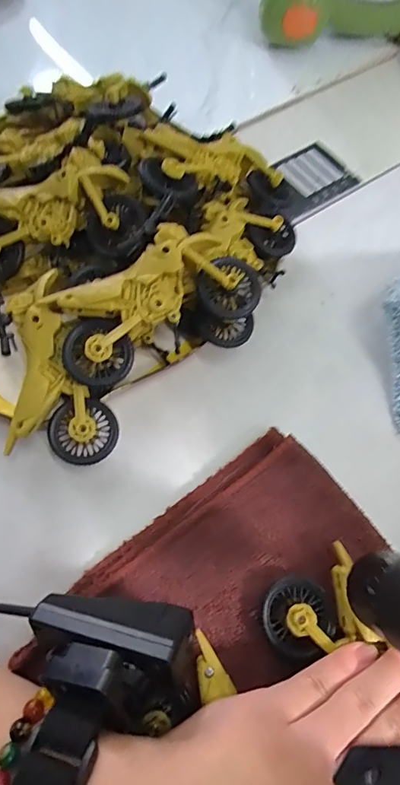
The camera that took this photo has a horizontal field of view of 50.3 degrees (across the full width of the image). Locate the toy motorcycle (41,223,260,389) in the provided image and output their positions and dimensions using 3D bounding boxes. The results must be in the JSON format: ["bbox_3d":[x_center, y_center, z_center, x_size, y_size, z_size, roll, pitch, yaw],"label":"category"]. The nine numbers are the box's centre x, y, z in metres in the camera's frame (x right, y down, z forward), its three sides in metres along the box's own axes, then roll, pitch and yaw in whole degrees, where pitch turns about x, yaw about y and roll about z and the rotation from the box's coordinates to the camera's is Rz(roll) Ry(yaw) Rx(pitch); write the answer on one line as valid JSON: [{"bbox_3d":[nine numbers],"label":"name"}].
[{"bbox_3d":[-0.027,-0.053,0.243,0.114,0.031,0.055,-28,71,-13],"label":"toy motorcycle"}]

